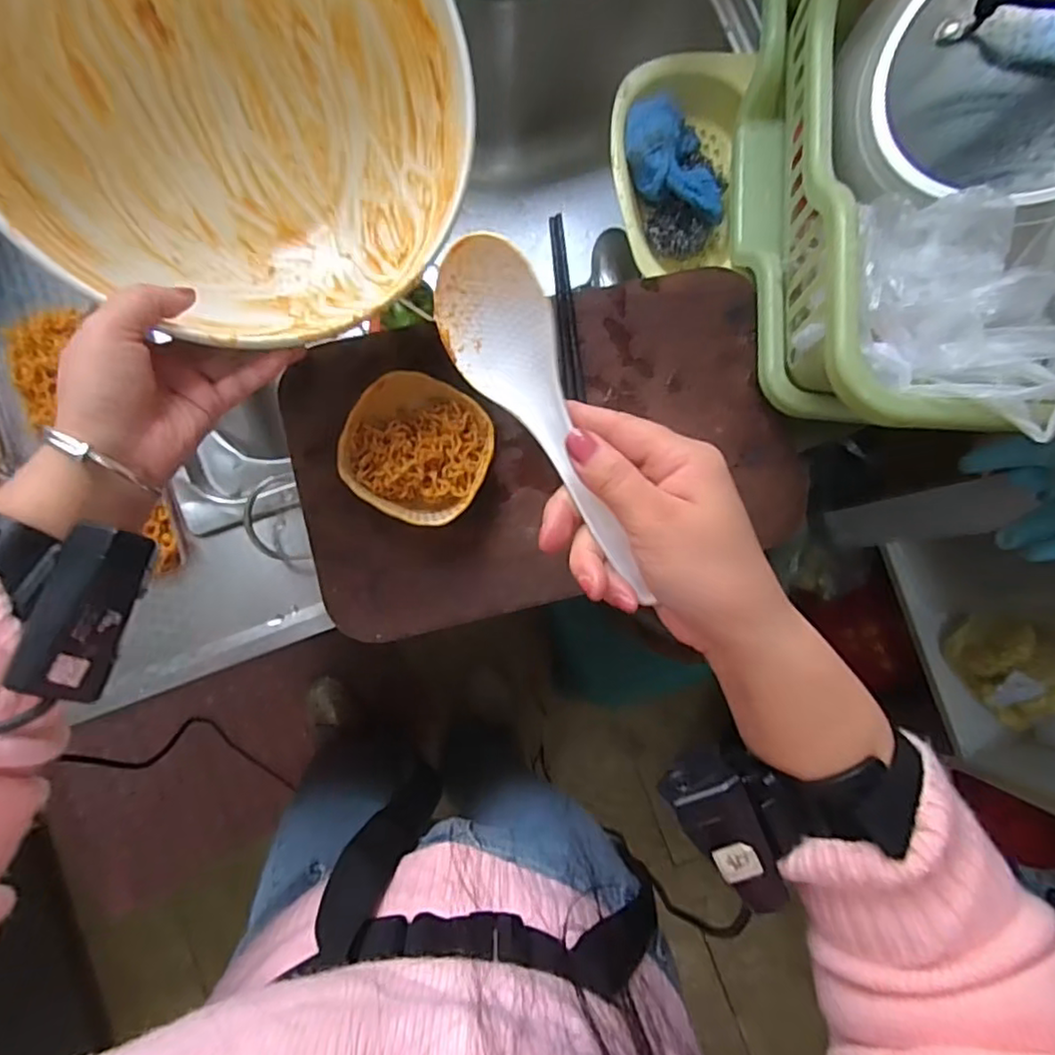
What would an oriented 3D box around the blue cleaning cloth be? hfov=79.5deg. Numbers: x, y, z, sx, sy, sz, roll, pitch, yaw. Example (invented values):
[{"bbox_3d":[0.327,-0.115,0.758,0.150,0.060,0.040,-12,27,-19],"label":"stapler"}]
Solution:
[{"bbox_3d":[0.123,-0.309,0.533,0.067,0.030,0.112,-15,86,-5],"label":"blue cleaning cloth"}]

